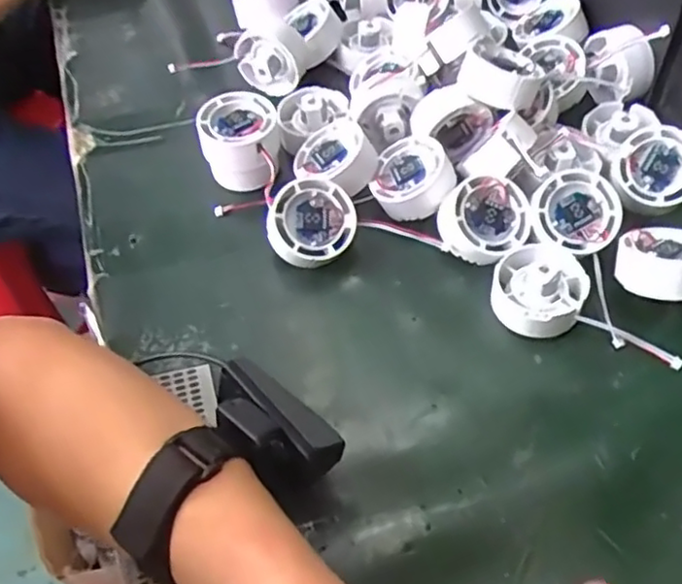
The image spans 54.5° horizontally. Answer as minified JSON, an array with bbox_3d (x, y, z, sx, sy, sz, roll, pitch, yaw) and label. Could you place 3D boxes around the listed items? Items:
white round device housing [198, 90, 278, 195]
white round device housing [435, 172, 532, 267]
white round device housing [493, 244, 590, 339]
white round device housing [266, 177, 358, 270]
[{"bbox_3d":[-0.069,-0.103,0.466,0.052,0.049,0.058,-10,56,-4],"label":"white round device housing"},{"bbox_3d":[0.091,-0.047,0.425,0.054,0.018,0.054,2,81,-11],"label":"white round device housing"},{"bbox_3d":[0.121,-0.003,0.404,0.053,0.030,0.060,23,60,18],"label":"white round device housing"},{"bbox_3d":[-0.020,-0.044,0.430,0.055,0.025,0.053,-17,86,-12],"label":"white round device housing"}]

